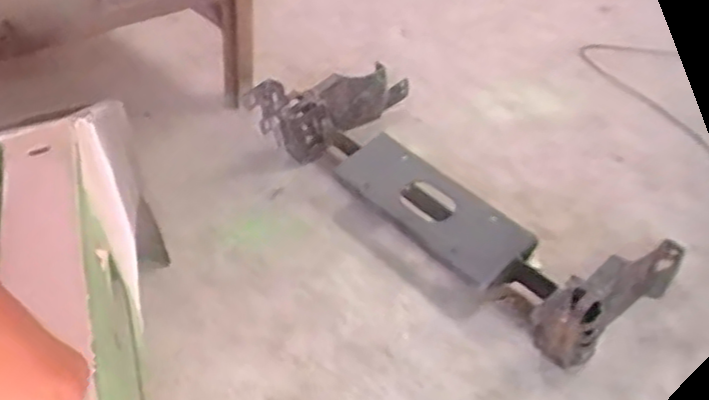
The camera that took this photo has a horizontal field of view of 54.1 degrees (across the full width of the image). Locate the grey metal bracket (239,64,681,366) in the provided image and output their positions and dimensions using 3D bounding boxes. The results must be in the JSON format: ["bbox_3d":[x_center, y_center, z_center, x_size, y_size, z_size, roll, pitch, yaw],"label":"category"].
[{"bbox_3d":[0.163,-0.043,1.474,0.424,0.199,0.927,-26,49,-35],"label":"grey metal bracket"}]

